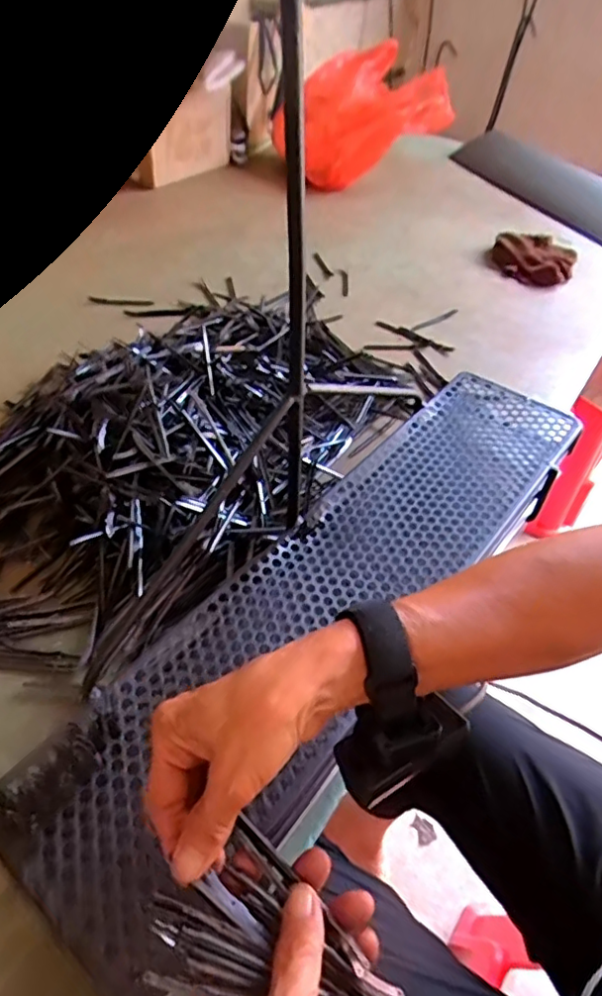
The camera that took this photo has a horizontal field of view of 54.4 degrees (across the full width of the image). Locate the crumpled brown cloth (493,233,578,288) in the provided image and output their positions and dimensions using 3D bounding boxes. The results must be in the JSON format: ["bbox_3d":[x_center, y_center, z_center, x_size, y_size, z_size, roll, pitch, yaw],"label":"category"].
[{"bbox_3d":[0.396,-0.410,1.004,0.140,0.046,0.116,18,48,11],"label":"crumpled brown cloth"}]

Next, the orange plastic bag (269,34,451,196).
[{"bbox_3d":[0.117,-0.761,1.191,0.283,0.184,0.282,-16,53,-17],"label":"orange plastic bag"}]

